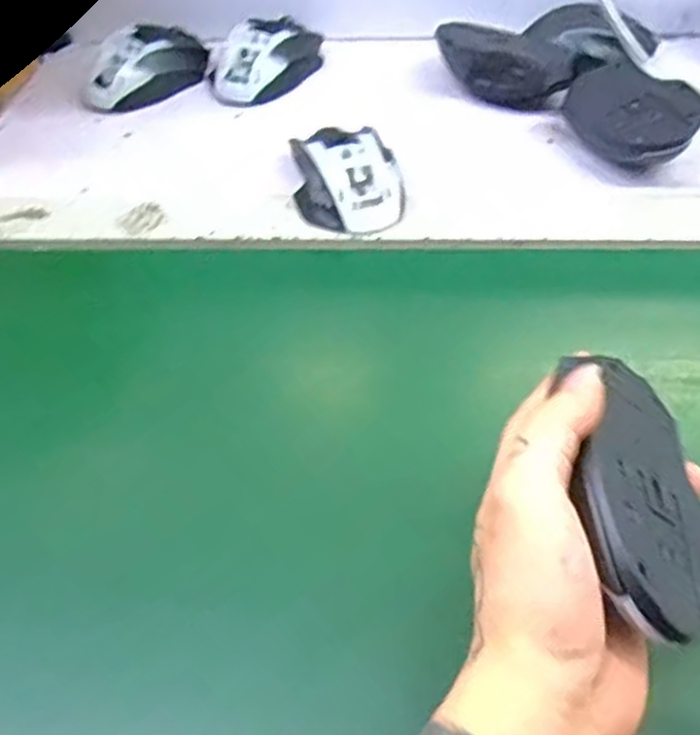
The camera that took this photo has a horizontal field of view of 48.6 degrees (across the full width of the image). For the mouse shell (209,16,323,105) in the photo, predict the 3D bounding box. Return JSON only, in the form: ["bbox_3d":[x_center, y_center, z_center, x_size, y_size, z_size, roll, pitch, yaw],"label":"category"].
[{"bbox_3d":[-0.072,-0.266,0.662,0.071,0.036,0.116,23,52,21],"label":"mouse shell"}]

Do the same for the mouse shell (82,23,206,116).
[{"bbox_3d":[-0.173,-0.256,0.655,0.111,0.039,0.073,-18,49,-15],"label":"mouse shell"}]

